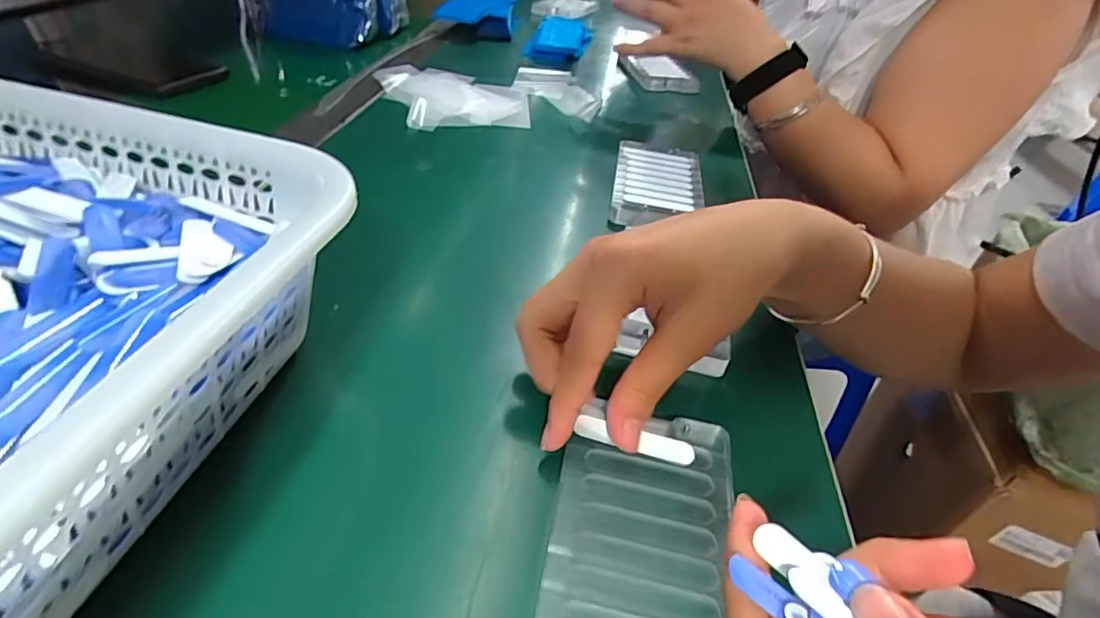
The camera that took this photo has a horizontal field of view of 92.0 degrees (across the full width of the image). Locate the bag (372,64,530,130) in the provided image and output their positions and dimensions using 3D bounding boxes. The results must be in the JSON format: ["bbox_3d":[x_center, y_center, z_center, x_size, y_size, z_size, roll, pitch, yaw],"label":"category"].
[{"bbox_3d":[-0.092,-0.210,0.527,0.135,0.017,0.142,-10,43,-19],"label":"bag"}]

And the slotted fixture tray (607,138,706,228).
[{"bbox_3d":[0.085,-0.099,0.422,0.068,0.015,0.124,10,40,4],"label":"slotted fixture tray"}]

